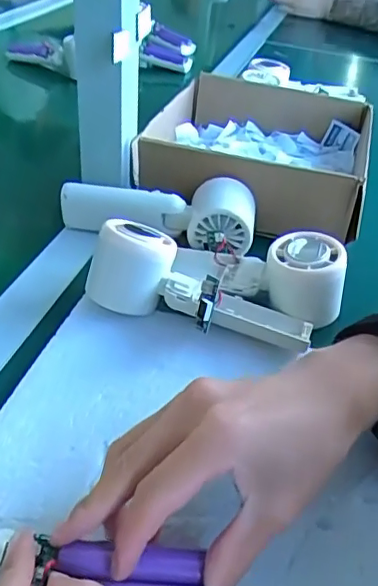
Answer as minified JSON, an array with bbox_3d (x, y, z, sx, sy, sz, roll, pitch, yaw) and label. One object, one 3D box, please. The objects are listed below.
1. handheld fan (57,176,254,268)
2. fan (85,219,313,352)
[{"bbox_3d":[-0.023,-0.076,0.490,0.165,0.048,0.067,17,40,11],"label":"handheld fan"},{"bbox_3d":[0.009,-0.003,0.396,0.159,0.054,0.064,17,40,11],"label":"fan"}]

